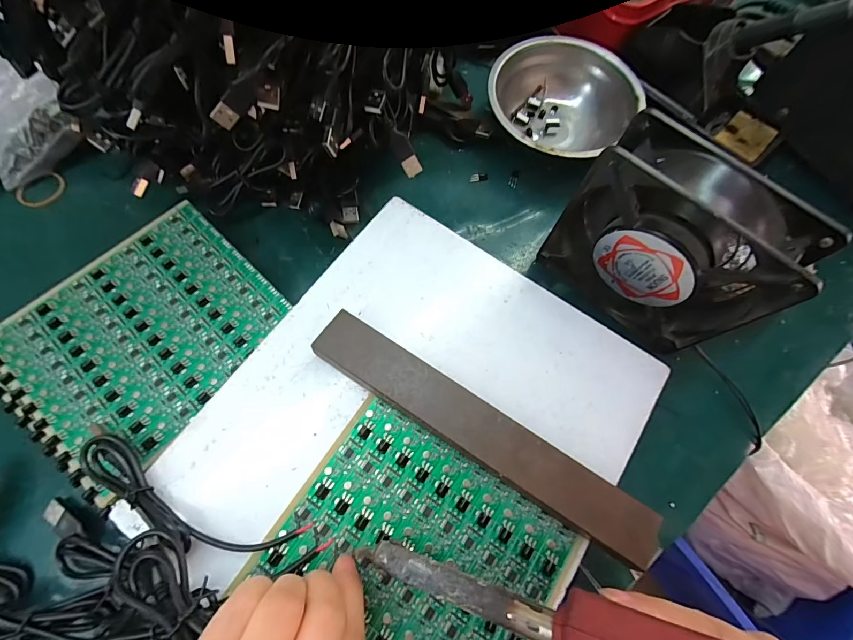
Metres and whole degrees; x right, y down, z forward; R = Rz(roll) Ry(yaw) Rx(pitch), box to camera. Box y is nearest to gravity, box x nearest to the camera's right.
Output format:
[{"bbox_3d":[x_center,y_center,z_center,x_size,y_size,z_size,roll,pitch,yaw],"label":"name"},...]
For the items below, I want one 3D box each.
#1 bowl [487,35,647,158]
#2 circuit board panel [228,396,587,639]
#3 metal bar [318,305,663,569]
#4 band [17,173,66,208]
[{"bbox_3d":[0.112,-0.181,0.331,0.122,0.044,0.118,-36,75,-13],"label":"bowl"},{"bbox_3d":[-0.010,0.132,0.201,0.142,0.004,0.134,33,73,10],"label":"circuit board panel"},{"bbox_3d":[0.029,0.062,0.219,0.206,0.018,0.031,32,72,10],"label":"metal bar"},{"bbox_3d":[-0.304,-0.101,0.307,0.034,0.004,0.020,-38,90,-16],"label":"band"}]

